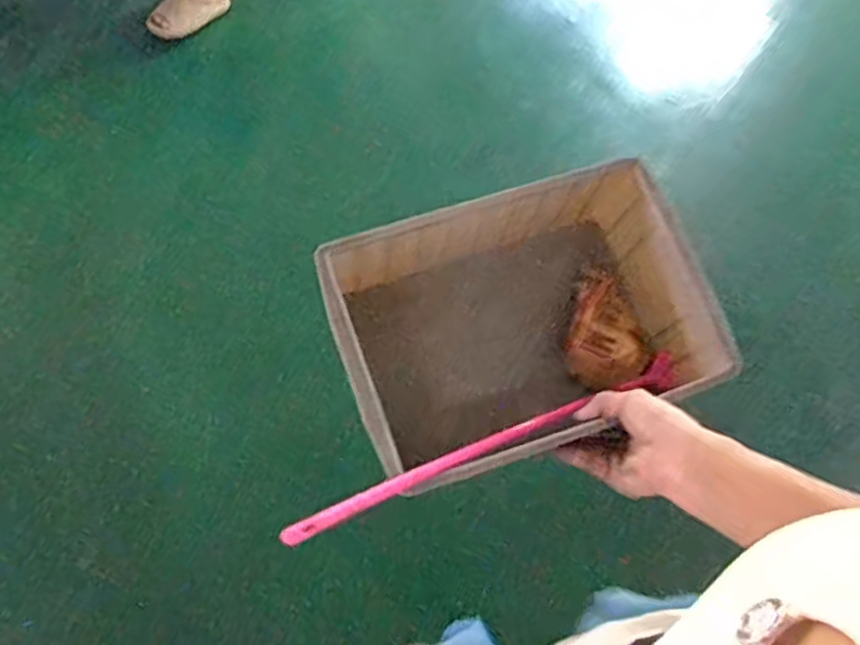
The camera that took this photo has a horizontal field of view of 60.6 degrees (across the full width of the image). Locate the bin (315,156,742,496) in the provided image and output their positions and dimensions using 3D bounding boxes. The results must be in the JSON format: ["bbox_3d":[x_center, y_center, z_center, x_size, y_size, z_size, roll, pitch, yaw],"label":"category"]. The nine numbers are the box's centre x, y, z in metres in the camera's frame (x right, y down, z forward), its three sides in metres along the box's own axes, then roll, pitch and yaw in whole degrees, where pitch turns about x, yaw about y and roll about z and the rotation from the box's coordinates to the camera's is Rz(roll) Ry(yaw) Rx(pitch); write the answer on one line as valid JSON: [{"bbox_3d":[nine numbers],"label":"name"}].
[{"bbox_3d":[0.072,-0.003,0.630,0.300,0.118,0.231,-16,64,-10],"label":"bin"}]

